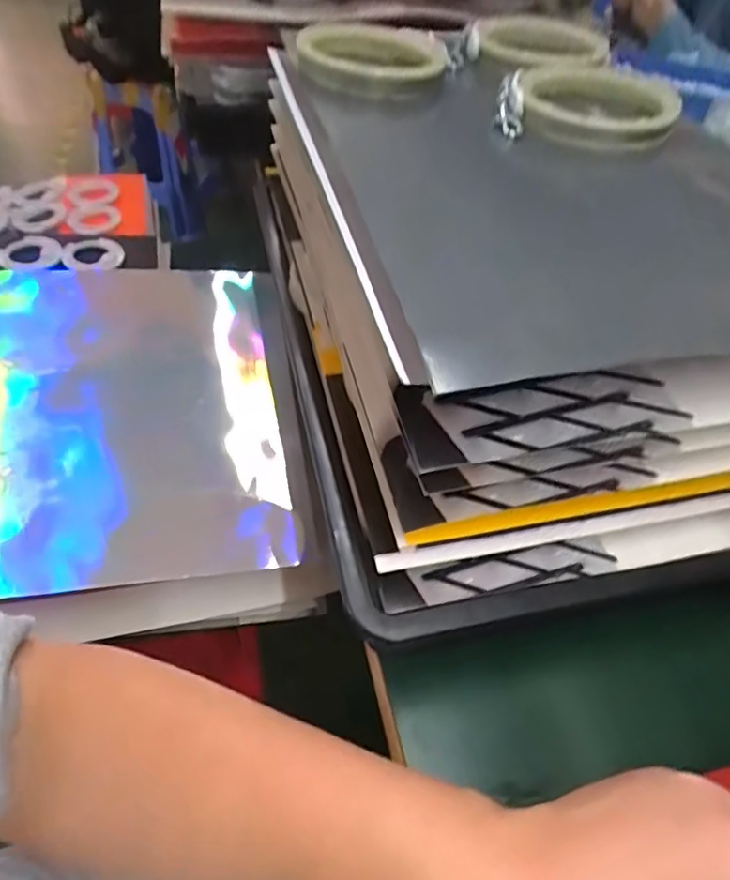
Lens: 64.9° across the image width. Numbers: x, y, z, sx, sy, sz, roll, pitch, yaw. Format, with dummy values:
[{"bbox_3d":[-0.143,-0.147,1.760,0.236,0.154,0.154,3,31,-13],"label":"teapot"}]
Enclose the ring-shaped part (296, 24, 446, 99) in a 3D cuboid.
[{"bbox_3d":[0.009,-0.313,0.470,0.116,0.024,0.092,-10,51,-14],"label":"ring-shaped part"}]

